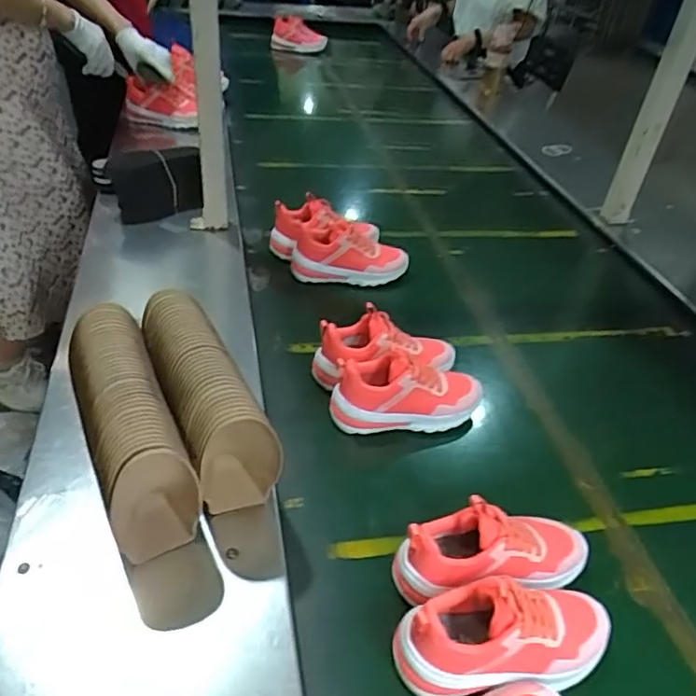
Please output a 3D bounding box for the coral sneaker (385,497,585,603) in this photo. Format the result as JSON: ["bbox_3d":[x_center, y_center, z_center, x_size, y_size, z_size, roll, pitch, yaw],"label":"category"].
[{"bbox_3d":[0.149,0.205,0.597,0.203,0.099,0.068,-3,42,-13],"label":"coral sneaker"}]

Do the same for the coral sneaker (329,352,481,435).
[{"bbox_3d":[0.081,0.060,0.771,0.203,0.087,0.080,-1,41,-10],"label":"coral sneaker"}]

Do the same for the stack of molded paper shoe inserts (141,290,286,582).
[{"bbox_3d":[-0.155,0.081,0.657,0.086,0.181,0.255,-15,46,-25],"label":"stack of molded paper shoe inserts"}]

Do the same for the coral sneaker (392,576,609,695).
[{"bbox_3d":[0.147,0.260,0.530,0.201,0.101,0.076,0,41,-9],"label":"coral sneaker"}]

